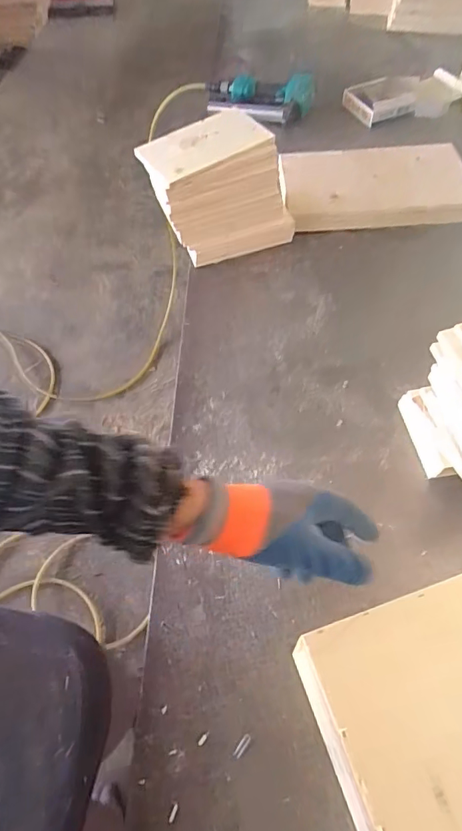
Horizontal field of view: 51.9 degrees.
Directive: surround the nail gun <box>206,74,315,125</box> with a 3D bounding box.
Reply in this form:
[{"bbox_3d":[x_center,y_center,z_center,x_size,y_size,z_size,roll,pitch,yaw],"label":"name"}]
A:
[{"bbox_3d":[0.060,-0.777,1.150,0.276,0.066,0.143,18,60,15],"label":"nail gun"}]

